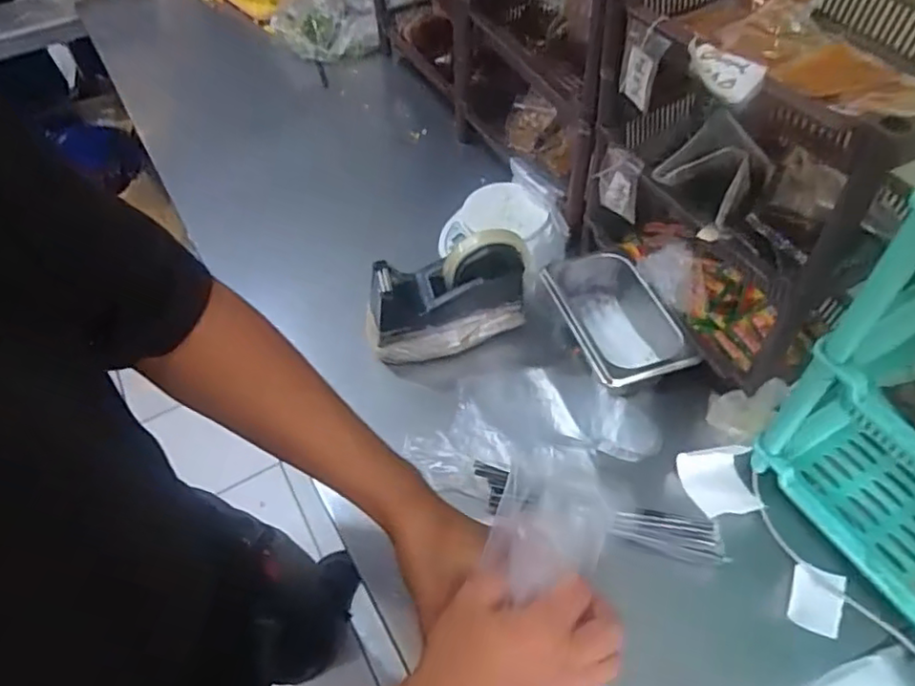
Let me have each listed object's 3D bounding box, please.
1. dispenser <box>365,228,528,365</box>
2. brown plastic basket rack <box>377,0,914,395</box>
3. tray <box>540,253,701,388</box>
[{"bbox_3d":[-0.010,-0.044,0.658,0.171,0.130,0.056,-12,53,-6],"label":"dispenser"},{"bbox_3d":[0.128,-0.379,0.786,0.211,0.333,0.951,-24,55,-15],"label":"brown plastic basket rack"},{"bbox_3d":[0.168,-0.020,0.674,0.106,0.063,0.178,-14,53,-8],"label":"tray"}]

